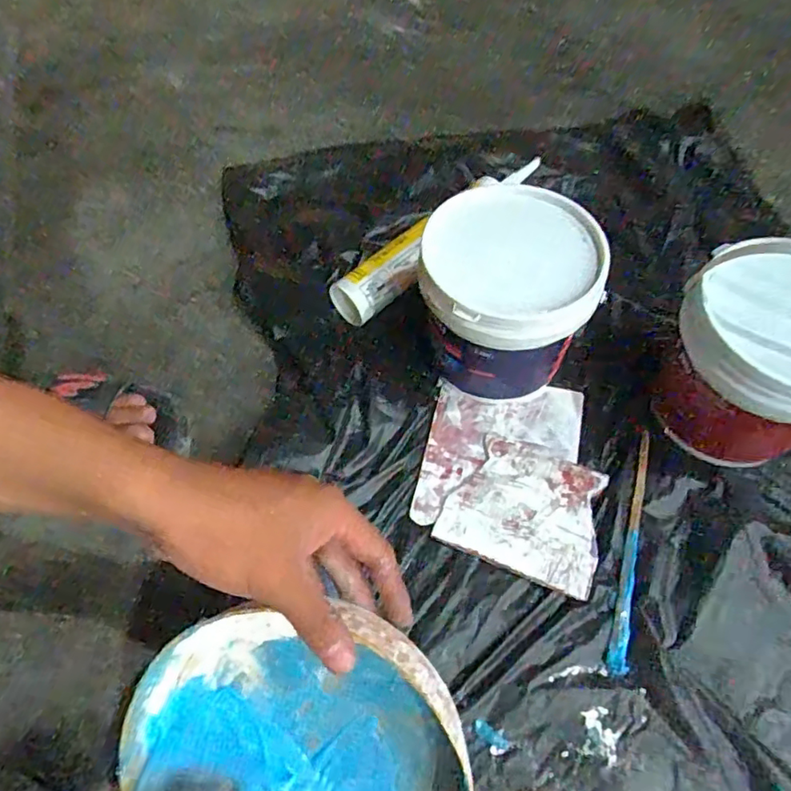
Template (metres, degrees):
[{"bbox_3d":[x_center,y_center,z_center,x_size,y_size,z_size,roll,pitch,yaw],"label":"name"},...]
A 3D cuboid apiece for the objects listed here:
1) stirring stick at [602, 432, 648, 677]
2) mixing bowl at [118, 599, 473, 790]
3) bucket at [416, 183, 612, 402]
[{"bbox_3d":[0.184,0.116,0.455,0.015,0.007,0.194,14,61,10],"label":"stirring stick"},{"bbox_3d":[-0.059,0.219,0.329,0.202,0.057,0.195,3,81,7],"label":"mixing bowl"},{"bbox_3d":[0.095,-0.077,0.503,0.139,0.142,0.136,-1,60,2],"label":"bucket"}]

